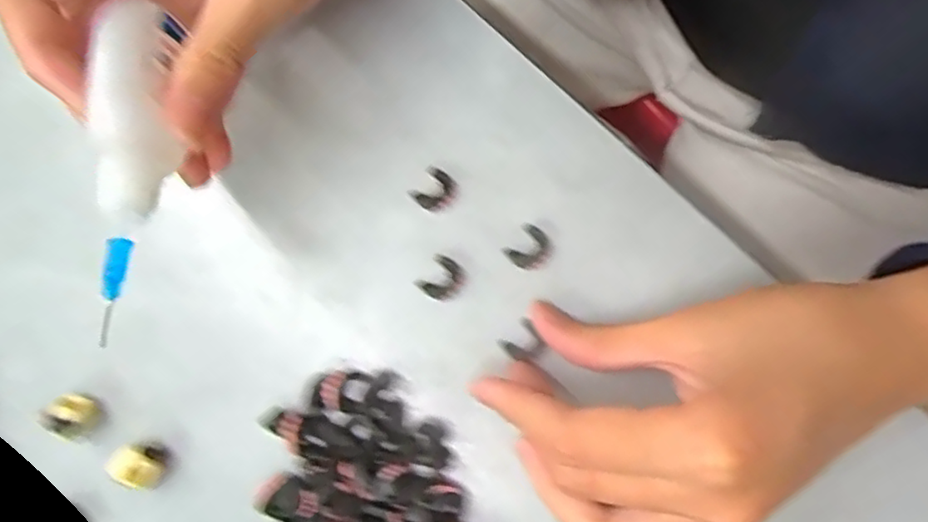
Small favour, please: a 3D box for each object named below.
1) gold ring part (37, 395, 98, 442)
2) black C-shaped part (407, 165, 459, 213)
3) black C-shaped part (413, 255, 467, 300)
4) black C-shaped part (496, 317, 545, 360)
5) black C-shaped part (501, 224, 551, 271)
[{"bbox_3d":[-0.149,0.059,0.243,0.015,0.015,0.016,0,85,4],"label":"gold ring part"},{"bbox_3d":[-0.011,-0.027,0.248,0.016,0.004,0.016,32,88,6],"label":"black C-shaped part"},{"bbox_3d":[-0.008,0.007,0.246,0.016,0.004,0.016,35,88,6],"label":"black C-shaped part"},{"bbox_3d":[0.022,0.031,0.241,0.014,0.004,0.014,-37,81,-6],"label":"black C-shaped part"},{"bbox_3d":[0.025,-0.005,0.243,0.015,0.004,0.017,37,89,6],"label":"black C-shaped part"}]

